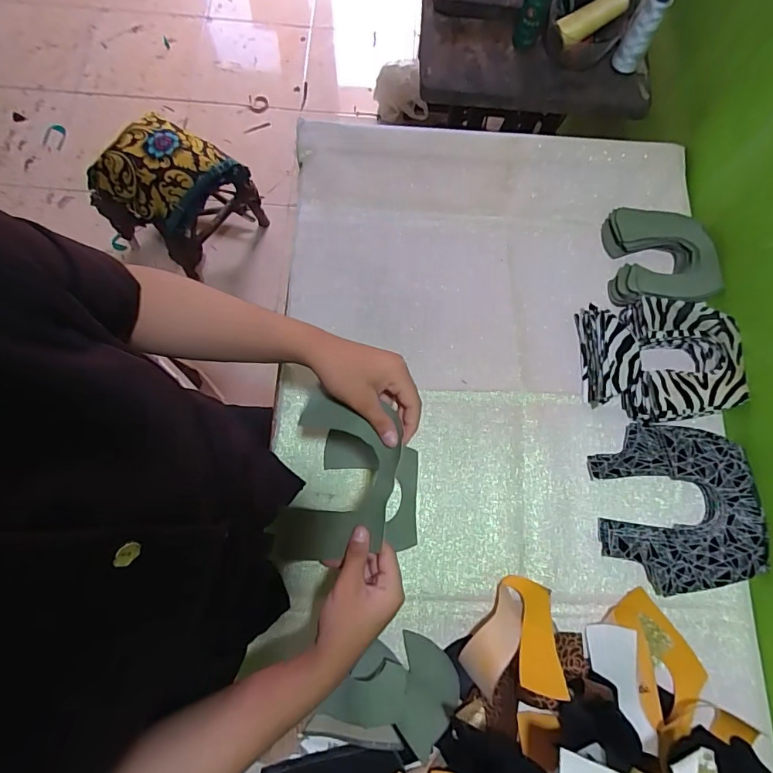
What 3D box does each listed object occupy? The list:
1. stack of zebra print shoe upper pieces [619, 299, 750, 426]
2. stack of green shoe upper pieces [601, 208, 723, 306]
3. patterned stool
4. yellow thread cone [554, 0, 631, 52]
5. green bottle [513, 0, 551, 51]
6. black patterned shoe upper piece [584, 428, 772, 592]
[{"bbox_3d":[0.391,-0.031,0.588,0.140,0.044,0.160,7,75,0],"label":"stack of zebra print shoe upper pieces"},{"bbox_3d":[0.397,-0.185,0.637,0.147,0.029,0.150,3,75,-1],"label":"stack of green shoe upper pieces"},{"bbox_3d":[-0.574,-0.539,1.276,0.274,0.343,0.277,32,76,6],"label":"patterned stool"},{"bbox_3d":[0.331,-0.587,0.705,0.115,0.038,0.037,-22,76,14],"label":"yellow thread cone"},{"bbox_3d":[0.236,-0.610,0.712,0.043,0.098,0.048,-6,76,-4],"label":"green bottle"},{"bbox_3d":[0.354,0.146,0.545,0.181,0.034,0.192,2,75,-2],"label":"black patterned shoe upper piece"}]

